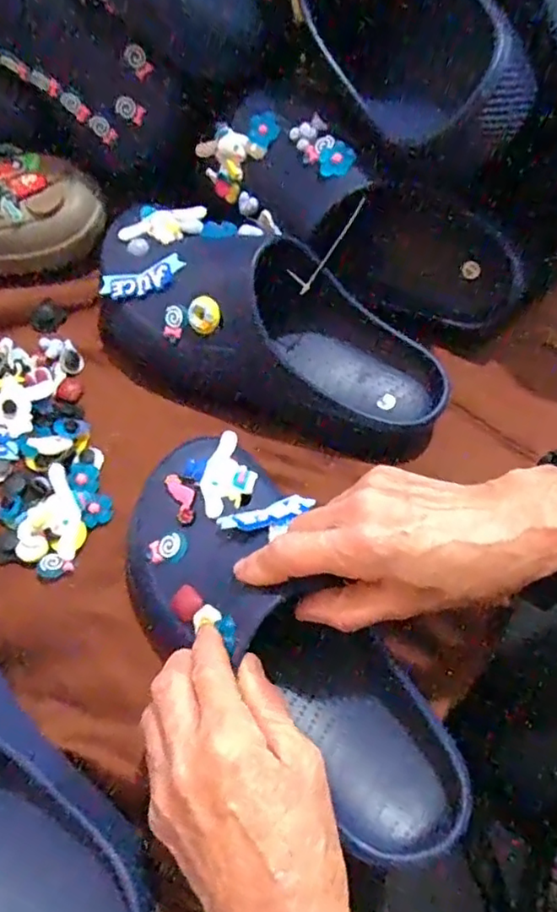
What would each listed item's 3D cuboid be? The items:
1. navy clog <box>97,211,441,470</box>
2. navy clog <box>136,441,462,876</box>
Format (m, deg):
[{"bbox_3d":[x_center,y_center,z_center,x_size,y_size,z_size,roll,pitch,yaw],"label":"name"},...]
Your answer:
[{"bbox_3d":[-0.010,-0.084,0.431,0.257,0.077,0.113,28,68,14],"label":"navy clog"},{"bbox_3d":[0.007,0.098,0.331,0.103,0.078,0.251,-38,79,-16],"label":"navy clog"}]

